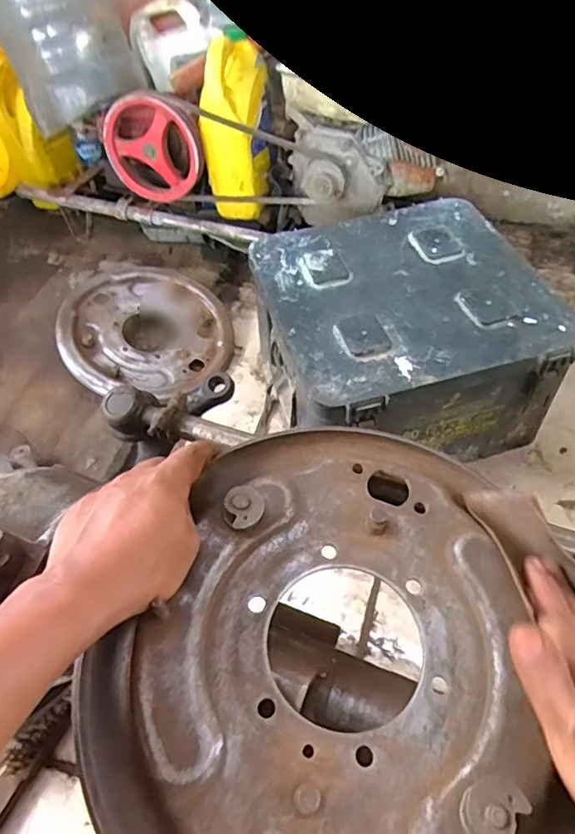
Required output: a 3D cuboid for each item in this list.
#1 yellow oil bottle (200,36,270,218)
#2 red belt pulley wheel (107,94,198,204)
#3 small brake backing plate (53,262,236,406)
[{"bbox_3d":[-0.092,-0.499,0.960,0.116,0.265,0.105,-6,51,-3],"label":"yellow oil bottle"},{"bbox_3d":[-0.240,-0.469,0.965,0.163,0.182,0.042,13,53,12],"label":"red belt pulley wheel"},{"bbox_3d":[-0.245,-0.152,0.941,0.287,0.033,0.276,7,62,-14],"label":"small brake backing plate"}]

